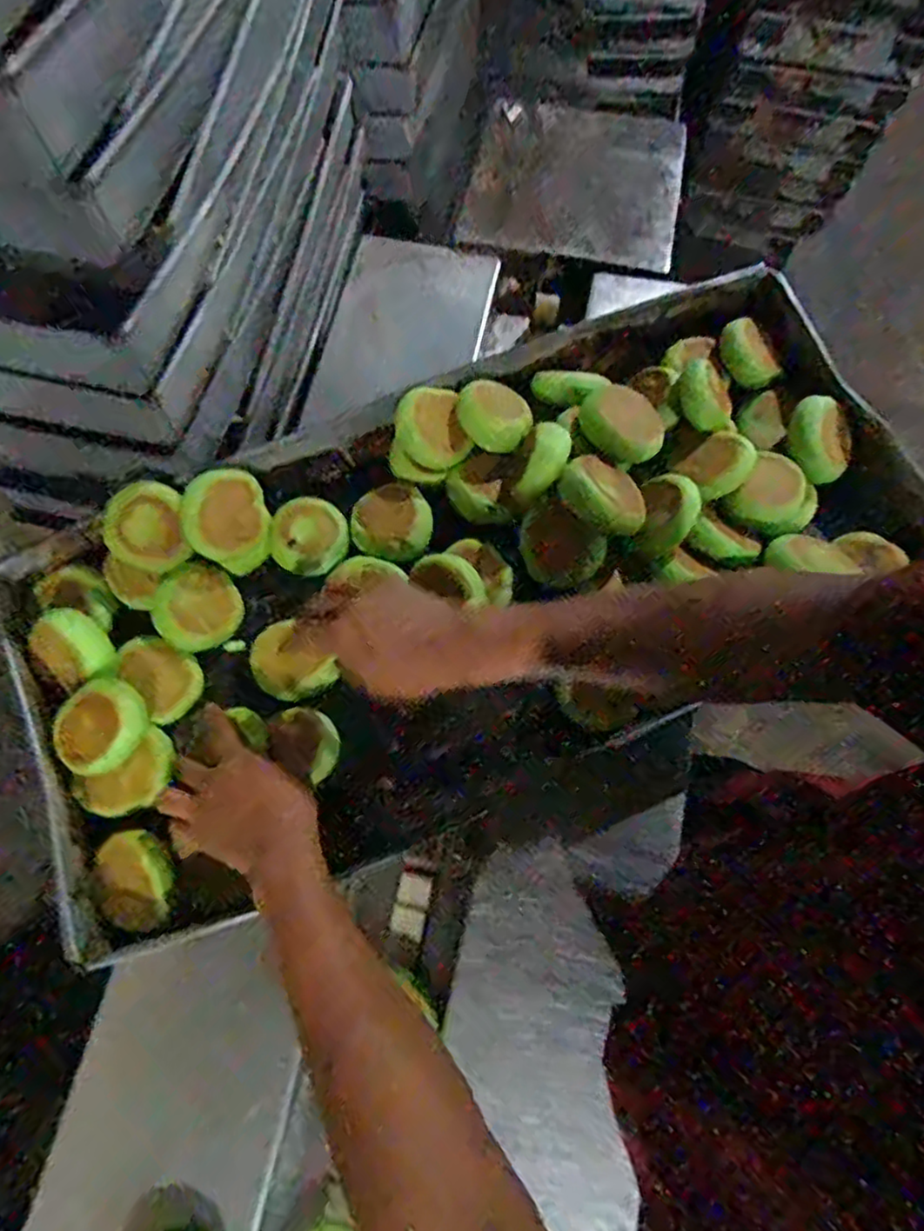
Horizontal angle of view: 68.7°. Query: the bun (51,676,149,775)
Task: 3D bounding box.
[{"bbox_3d":[-0.301,0.092,0.563,0.063,0.038,0.079,13,71,2],"label":"bun"}]

